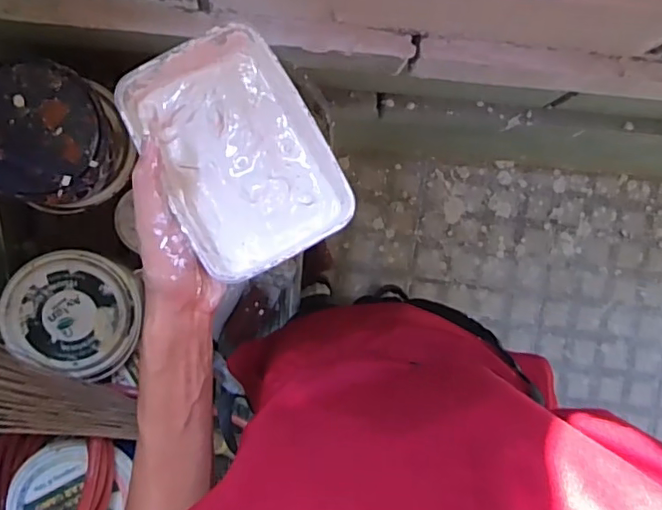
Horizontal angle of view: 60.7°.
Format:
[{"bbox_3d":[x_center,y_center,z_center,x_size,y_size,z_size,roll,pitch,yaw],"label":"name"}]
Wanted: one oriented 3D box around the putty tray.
[{"bbox_3d":[-0.068,-0.073,0.409,0.109,0.054,0.168,-31,93,-6],"label":"putty tray"}]

